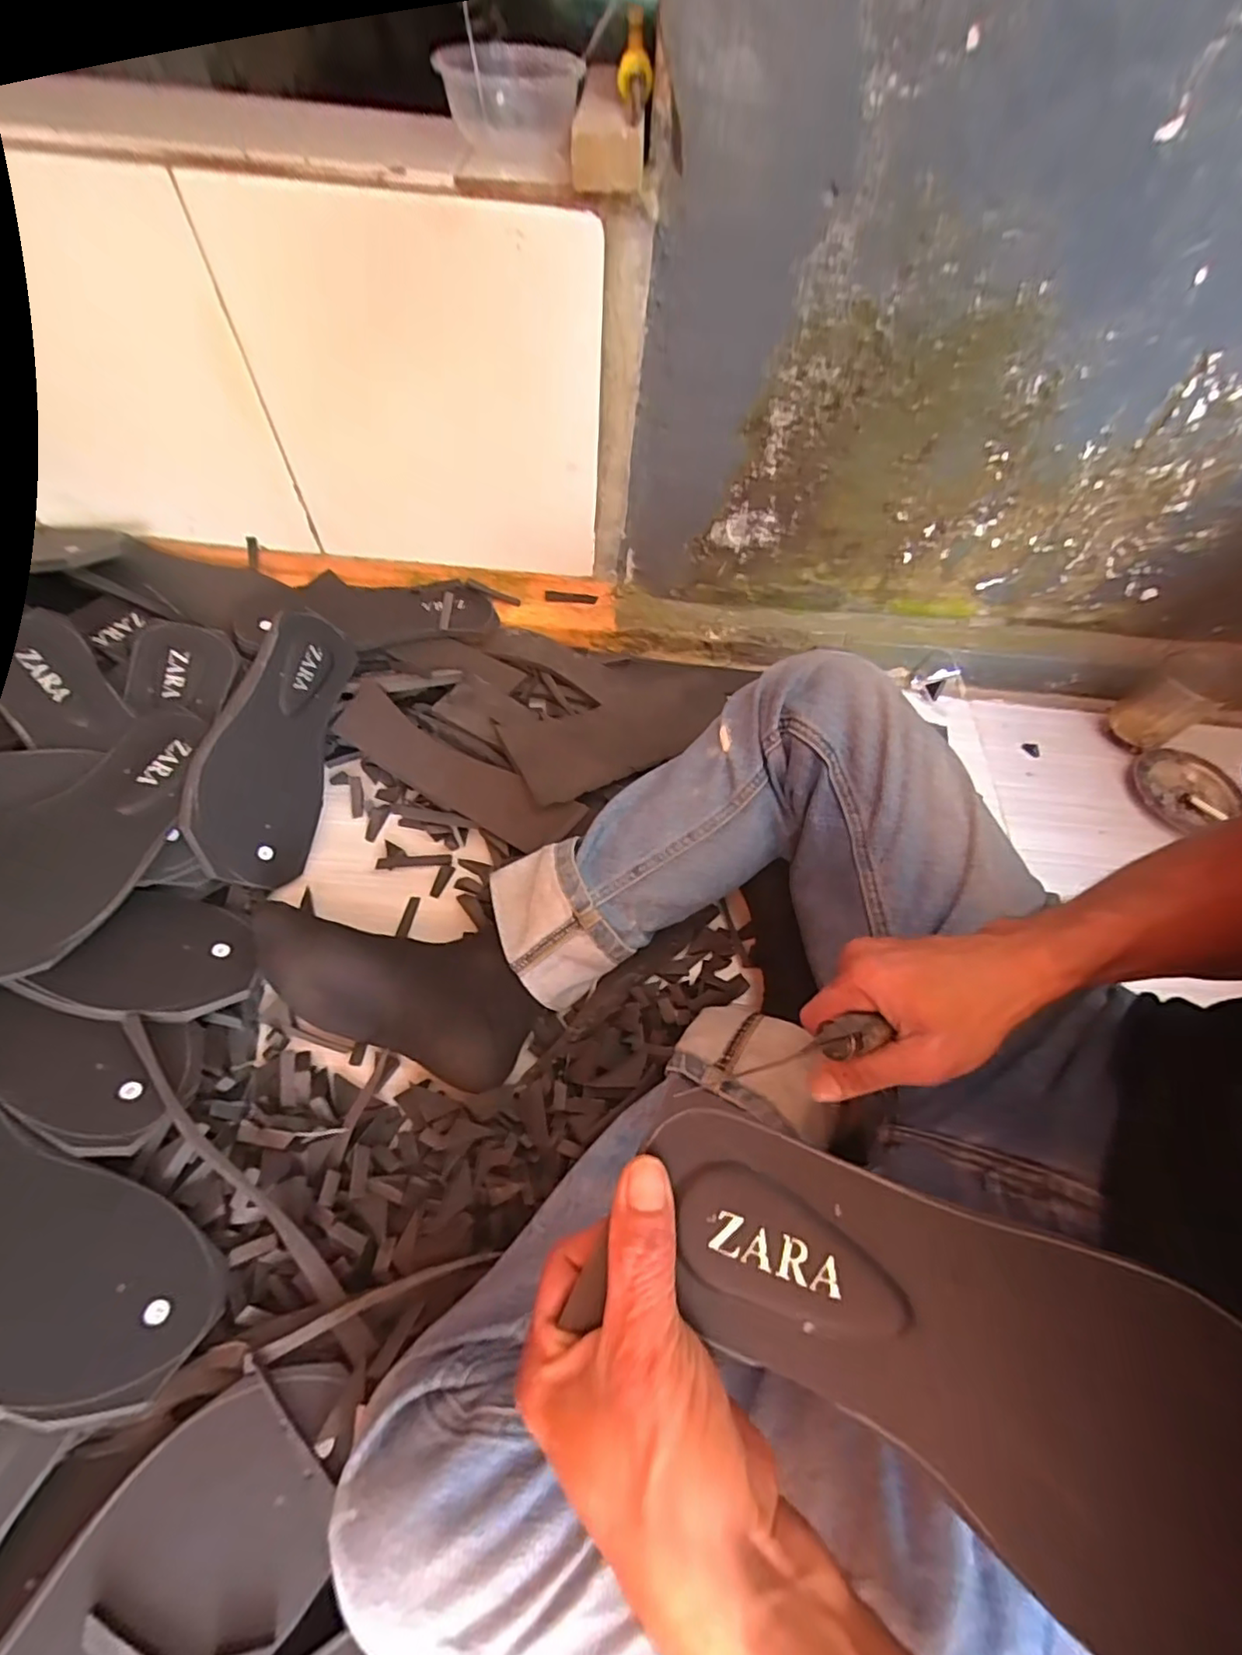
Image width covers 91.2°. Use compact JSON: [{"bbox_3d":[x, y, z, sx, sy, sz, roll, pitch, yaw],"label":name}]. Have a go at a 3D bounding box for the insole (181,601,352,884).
[{"bbox_3d":[-0.302,-0.073,0.543,0.025,0.102,0.247,-2,66,29],"label":"insole"}]

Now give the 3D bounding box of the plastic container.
[{"bbox_3d":[-0.079,-0.547,0.463,0.095,0.062,0.079,2,59,-3],"label":"plastic container"}]

